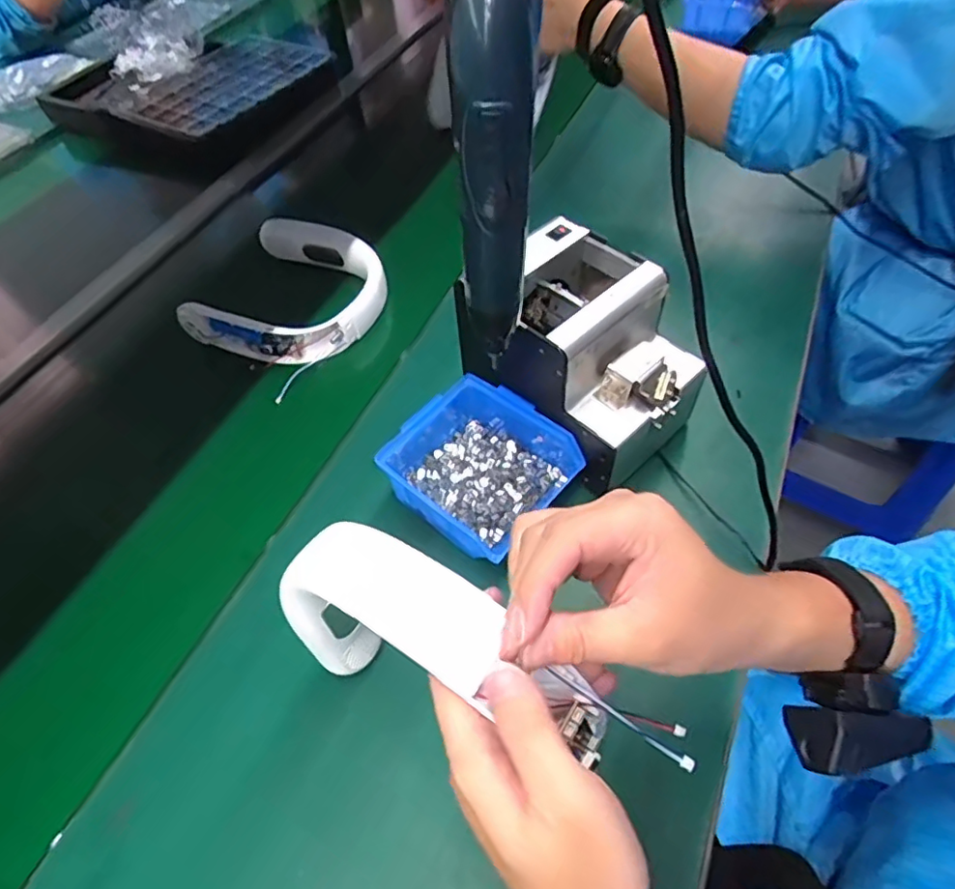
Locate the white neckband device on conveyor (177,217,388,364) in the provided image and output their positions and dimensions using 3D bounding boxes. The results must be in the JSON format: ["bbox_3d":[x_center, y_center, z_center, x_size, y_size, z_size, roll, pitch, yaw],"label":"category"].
[{"bbox_3d":[-0.213,-0.181,0.692,0.205,0.052,0.190,18,57,17],"label":"white neckband device on conveyor"}]

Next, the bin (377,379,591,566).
[{"bbox_3d":[-0.001,0.018,0.509,0.127,0.063,0.147,-40,60,-22],"label":"bin"}]

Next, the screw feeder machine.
[{"bbox_3d":[0.092,-0.081,0.509,0.170,0.130,0.134,37,64,27],"label":"screw feeder machine"}]

